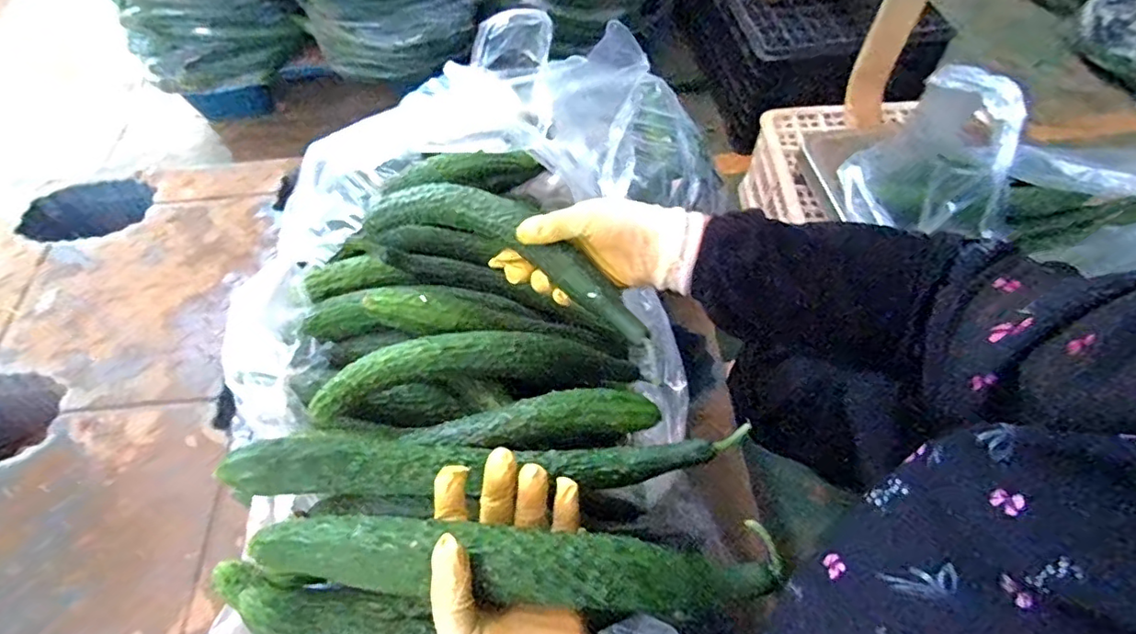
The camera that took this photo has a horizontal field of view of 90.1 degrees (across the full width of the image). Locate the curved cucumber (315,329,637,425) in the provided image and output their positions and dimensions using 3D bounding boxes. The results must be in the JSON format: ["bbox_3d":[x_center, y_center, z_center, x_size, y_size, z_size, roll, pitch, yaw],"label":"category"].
[{"bbox_3d":[-0.081,0.049,0.502,0.276,0.063,0.047,-9,57,-3],"label":"curved cucumber"}]

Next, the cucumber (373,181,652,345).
[{"bbox_3d":[-0.049,-0.056,0.482,0.262,0.039,0.070,29,63,15],"label":"cucumber"}]

